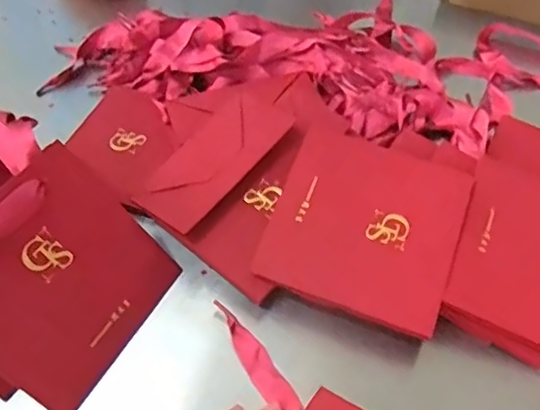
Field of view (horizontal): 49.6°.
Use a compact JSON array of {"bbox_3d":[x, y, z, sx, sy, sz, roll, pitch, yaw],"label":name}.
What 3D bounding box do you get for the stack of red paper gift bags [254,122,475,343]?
[{"bbox_3d":[0.076,0.013,0.451,0.134,0.017,0.148,19,66,12],"label":"stack of red paper gift bags"}]

